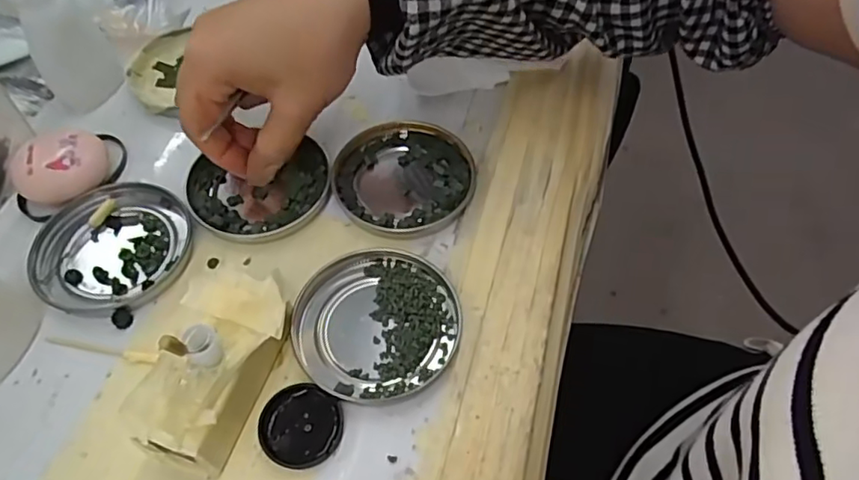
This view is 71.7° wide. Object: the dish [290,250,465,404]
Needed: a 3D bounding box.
[{"bbox_3d":[-0.026,0.039,0.288,0.078,0.008,0.074,0,56,0],"label":"dish"}]

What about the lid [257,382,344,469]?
[{"bbox_3d":[-0.056,0.082,0.261,0.034,0.006,0.034,0,56,0],"label":"lid"}]

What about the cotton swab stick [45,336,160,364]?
[{"bbox_3d":[-0.157,0.052,0.283,0.059,0.004,0.006,7,57,5],"label":"cotton swab stick"}]

